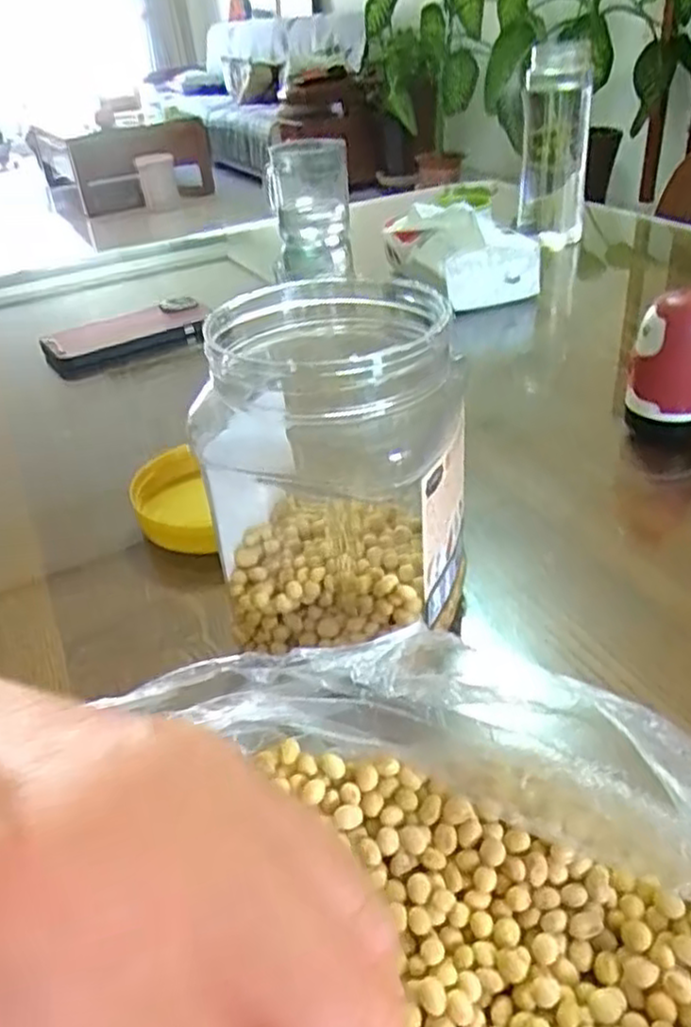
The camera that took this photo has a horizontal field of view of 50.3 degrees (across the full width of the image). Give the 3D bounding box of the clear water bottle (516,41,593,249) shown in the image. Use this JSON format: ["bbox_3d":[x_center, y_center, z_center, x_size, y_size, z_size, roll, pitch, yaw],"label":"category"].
[{"bbox_3d":[0.209,-0.366,0.731,0.064,0.170,0.078,4,36,13],"label":"clear water bottle"}]

